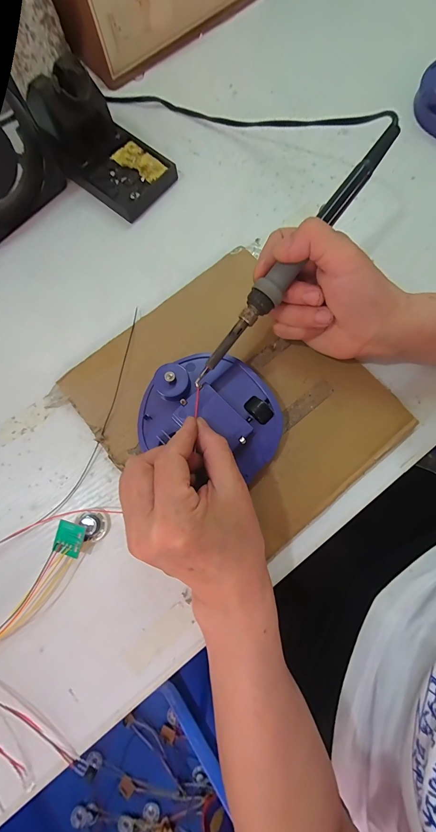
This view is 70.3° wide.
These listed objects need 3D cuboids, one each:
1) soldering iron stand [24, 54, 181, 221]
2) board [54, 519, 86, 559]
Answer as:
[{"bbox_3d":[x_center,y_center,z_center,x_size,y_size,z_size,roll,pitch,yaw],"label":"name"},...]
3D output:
[{"bbox_3d":[-0.103,-0.254,0.288,0.102,0.068,0.074,39,81,8],"label":"soldering iron stand"},{"bbox_3d":[-0.114,0.094,0.239,0.021,0.004,0.024,14,84,5],"label":"board"}]

